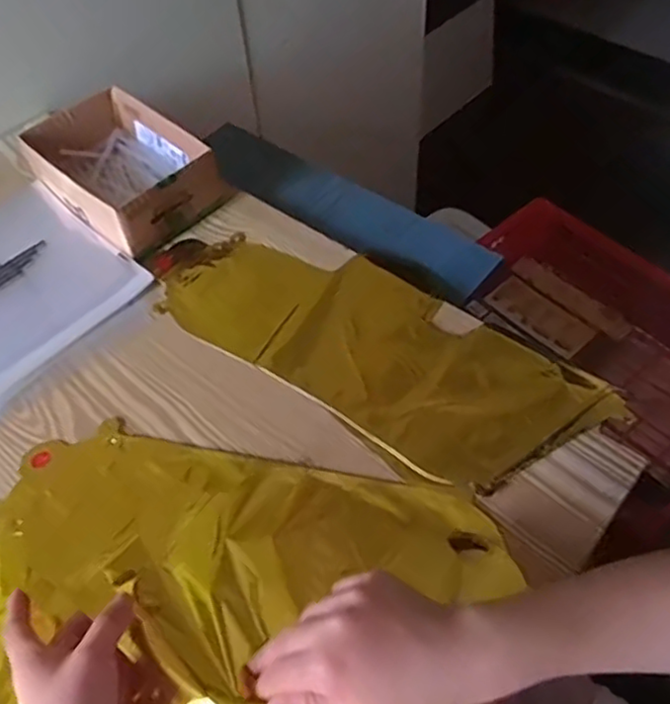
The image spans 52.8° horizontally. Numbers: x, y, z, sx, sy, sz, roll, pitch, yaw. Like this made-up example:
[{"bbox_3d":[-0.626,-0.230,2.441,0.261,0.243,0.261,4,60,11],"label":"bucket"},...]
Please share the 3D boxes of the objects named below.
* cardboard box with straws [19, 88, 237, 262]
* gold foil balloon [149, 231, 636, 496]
[{"bbox_3d":[-0.217,-0.191,0.705,0.191,0.064,0.140,35,63,25],"label":"cardboard box with straws"},{"bbox_3d":[0.024,-0.015,0.604,0.411,0.005,0.159,29,61,22],"label":"gold foil balloon"}]

